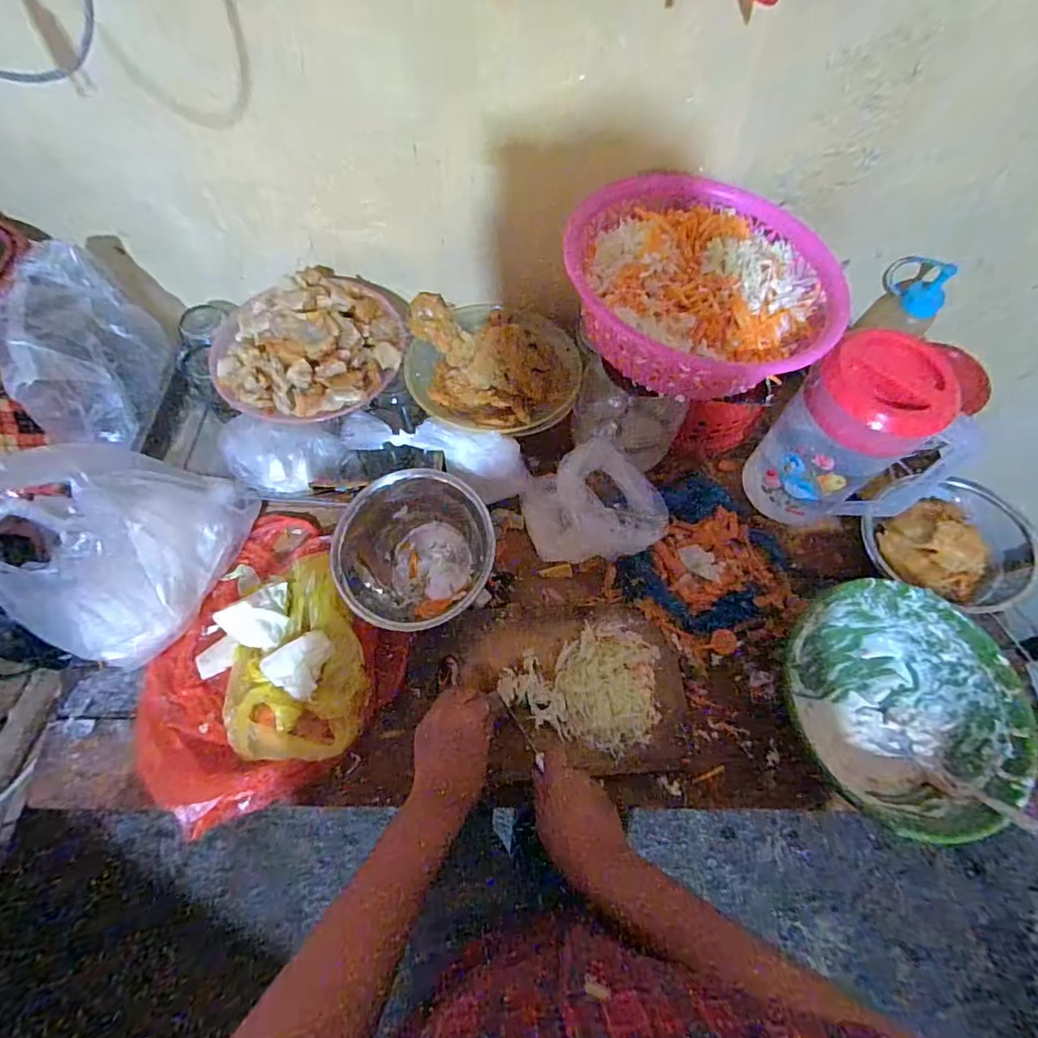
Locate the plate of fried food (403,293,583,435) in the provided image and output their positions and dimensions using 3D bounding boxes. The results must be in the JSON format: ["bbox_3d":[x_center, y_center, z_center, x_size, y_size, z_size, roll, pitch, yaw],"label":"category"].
[{"bbox_3d":[-0.034,-0.203,0.663,0.221,0.068,0.199,9,65,1],"label":"plate of fried food"}]

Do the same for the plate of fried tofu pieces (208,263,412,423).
[{"bbox_3d":[-0.237,-0.204,0.600,0.211,0.062,0.188,-34,71,-17],"label":"plate of fried tofu pieces"}]

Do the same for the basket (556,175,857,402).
[{"bbox_3d":[0.179,-0.234,0.508,0.252,0.077,0.242,27,66,9],"label":"basket"}]

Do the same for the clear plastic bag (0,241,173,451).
[{"bbox_3d":[-0.509,-0.196,0.636,0.114,0.152,0.183,-14,66,-10],"label":"clear plastic bag"}]

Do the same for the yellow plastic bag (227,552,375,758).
[{"bbox_3d":[-0.243,0.147,0.569,0.144,0.038,0.212,-14,66,-10],"label":"yellow plastic bag"}]

